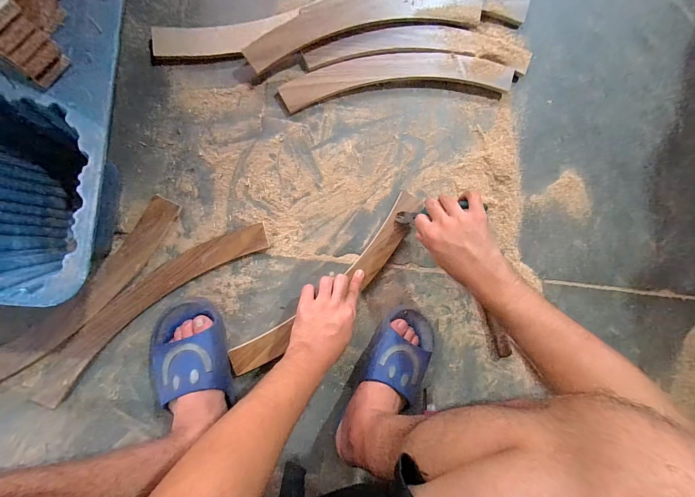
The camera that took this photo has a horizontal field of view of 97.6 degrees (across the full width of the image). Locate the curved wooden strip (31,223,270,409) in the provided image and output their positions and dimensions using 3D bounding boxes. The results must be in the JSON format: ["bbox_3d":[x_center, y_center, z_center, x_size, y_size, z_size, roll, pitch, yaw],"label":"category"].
[{"bbox_3d":[-0.328,0.089,0.504,0.432,0.022,0.077,-38,97,-6],"label":"curved wooden strip"}]

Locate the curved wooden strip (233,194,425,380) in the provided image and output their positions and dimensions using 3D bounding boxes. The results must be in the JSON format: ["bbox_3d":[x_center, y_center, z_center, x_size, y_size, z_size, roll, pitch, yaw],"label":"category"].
[{"bbox_3d":[-0.025,0.066,0.548,0.437,0.022,0.085,-40,97,-6],"label":"curved wooden strip"}]

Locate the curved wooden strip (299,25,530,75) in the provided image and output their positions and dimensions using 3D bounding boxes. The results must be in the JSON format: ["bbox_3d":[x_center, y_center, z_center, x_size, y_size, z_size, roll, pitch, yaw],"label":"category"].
[{"bbox_3d":[0.137,-0.370,0.564,0.430,0.023,0.074,-4,93,-9],"label":"curved wooden strip"}]

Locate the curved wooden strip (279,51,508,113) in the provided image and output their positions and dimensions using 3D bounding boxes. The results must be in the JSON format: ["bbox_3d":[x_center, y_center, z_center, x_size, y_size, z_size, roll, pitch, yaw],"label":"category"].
[{"bbox_3d":[0.099,-0.315,0.562,0.433,0.026,0.075,-9,93,-8],"label":"curved wooden strip"}]

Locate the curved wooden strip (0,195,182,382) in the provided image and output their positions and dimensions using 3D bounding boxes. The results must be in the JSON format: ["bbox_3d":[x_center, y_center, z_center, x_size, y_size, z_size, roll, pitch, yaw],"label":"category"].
[{"bbox_3d":[-0.446,0.092,0.486,0.447,0.010,0.080,-42,97,-5],"label":"curved wooden strip"}]

